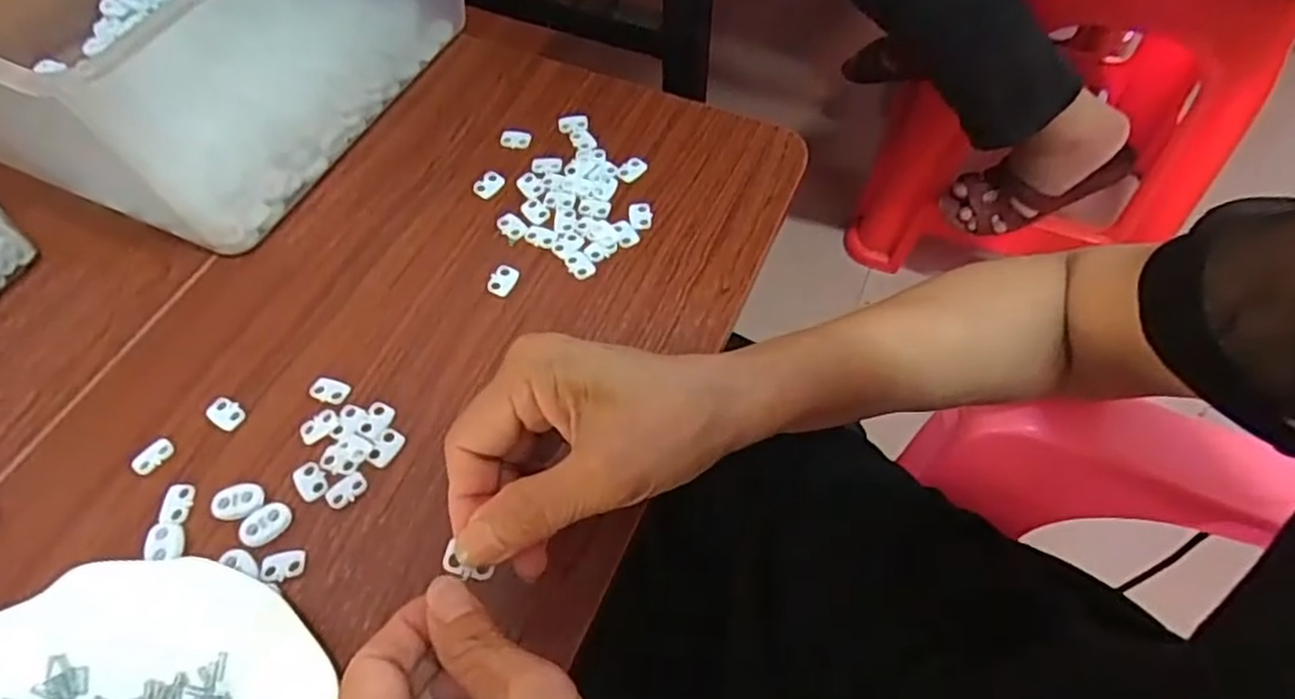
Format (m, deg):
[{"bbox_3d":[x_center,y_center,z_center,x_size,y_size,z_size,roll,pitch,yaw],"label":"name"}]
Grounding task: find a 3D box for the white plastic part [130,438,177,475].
[{"bbox_3d":[-0.240,0.052,0.350,0.011,0.004,0.020,32,65,15],"label":"white plastic part"}]

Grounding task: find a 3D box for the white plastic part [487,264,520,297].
[{"bbox_3d":[-0.081,-0.038,0.402,0.014,0.004,0.018,19,61,12],"label":"white plastic part"}]

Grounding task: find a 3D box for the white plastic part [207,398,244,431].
[{"bbox_3d":[-0.212,0.032,0.363,0.019,0.004,0.014,26,63,13],"label":"white plastic part"}]

